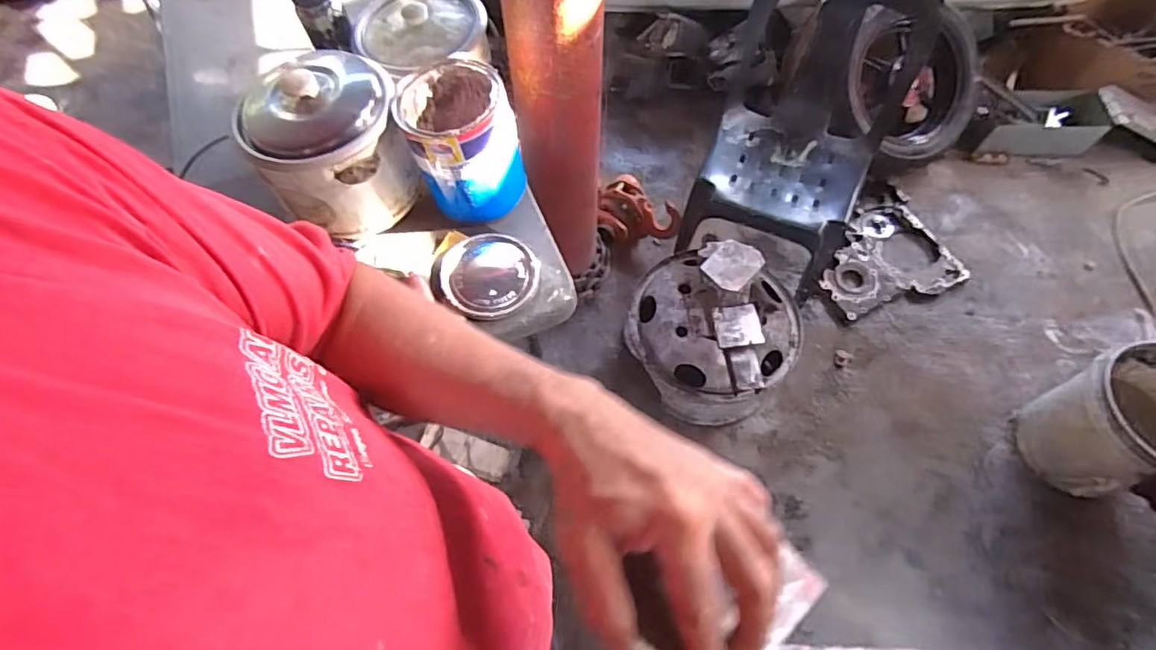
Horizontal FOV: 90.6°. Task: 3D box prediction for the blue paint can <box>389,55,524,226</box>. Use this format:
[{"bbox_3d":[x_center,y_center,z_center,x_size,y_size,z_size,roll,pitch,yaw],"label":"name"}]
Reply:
[{"bbox_3d":[-0.185,-0.287,0.916,0.158,0.192,0.177,-27,65,-11],"label":"blue paint can"}]

